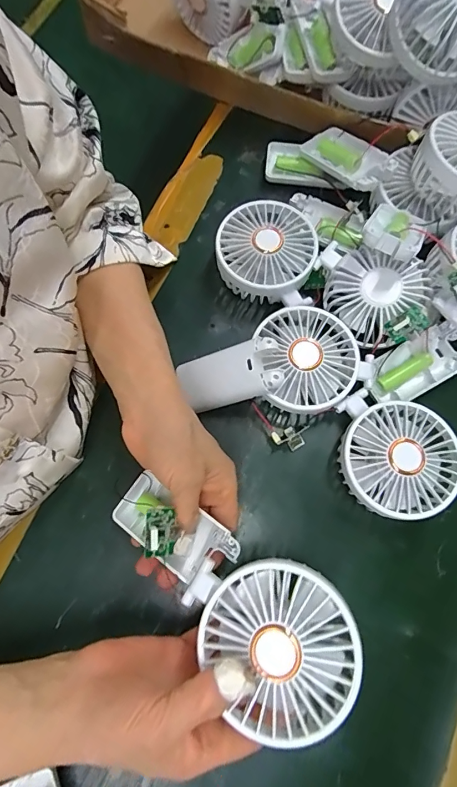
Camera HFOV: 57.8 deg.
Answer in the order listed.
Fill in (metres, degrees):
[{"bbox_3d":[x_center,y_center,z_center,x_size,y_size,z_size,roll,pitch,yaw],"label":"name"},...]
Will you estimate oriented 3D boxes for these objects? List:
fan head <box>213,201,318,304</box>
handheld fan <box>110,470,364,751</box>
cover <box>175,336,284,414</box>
[{"bbox_3d":[0.033,-0.125,0.376,0.083,0.047,0.085,0,74,-1],"label":"fan head"},{"bbox_3d":[-0.011,0.112,0.251,0.186,0.045,0.085,29,73,37],"label":"handheld fan"},{"bbox_3d":[0.000,-0.014,0.331,0.088,0.013,0.044,-18,87,30],"label":"cover"}]

